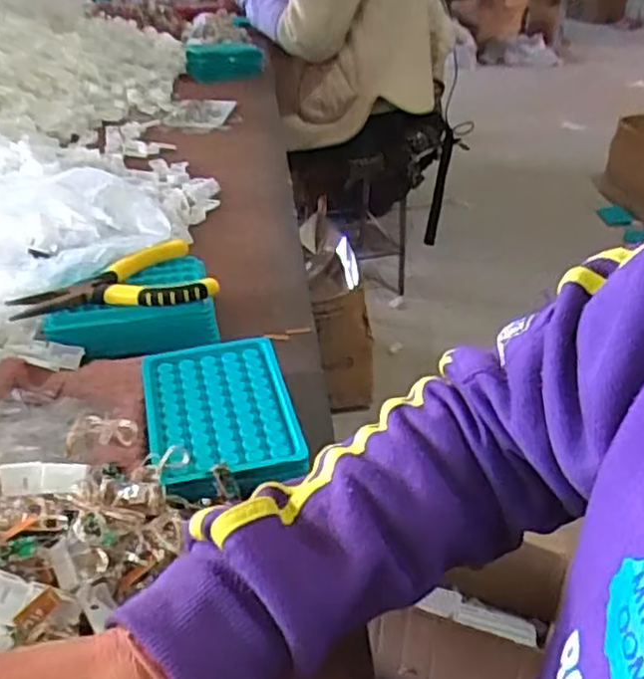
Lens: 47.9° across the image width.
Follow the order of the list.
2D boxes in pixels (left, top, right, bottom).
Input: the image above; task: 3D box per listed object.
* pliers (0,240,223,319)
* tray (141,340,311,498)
[{"bbox_3d":[-0.167,-0.043,0.576,0.149,0.016,0.081,-16,37,-23],"label":"pliers"},{"bbox_3d":[-0.069,0.053,0.493,0.096,0.032,0.132,-7,34,-10],"label":"tray"}]

